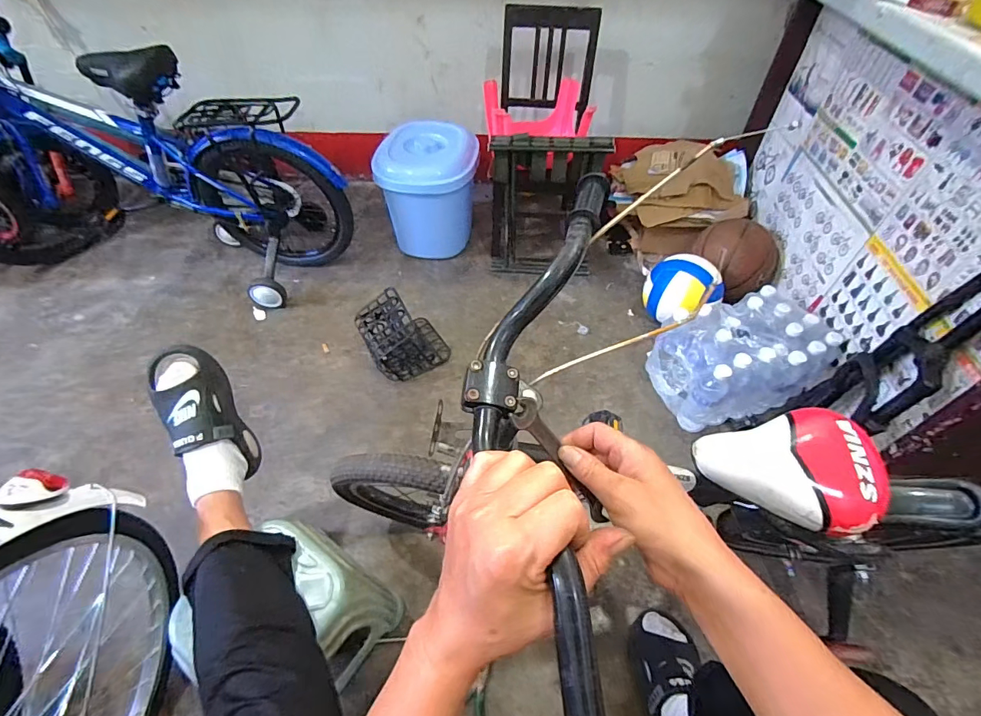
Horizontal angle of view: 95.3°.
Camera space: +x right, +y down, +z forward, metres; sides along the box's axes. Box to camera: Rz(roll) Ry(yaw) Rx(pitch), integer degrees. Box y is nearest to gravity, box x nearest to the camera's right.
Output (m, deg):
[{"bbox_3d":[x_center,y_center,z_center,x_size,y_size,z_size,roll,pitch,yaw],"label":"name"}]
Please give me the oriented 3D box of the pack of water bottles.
[{"bbox_3d":[0.614,-0.001,1.108,0.361,0.212,0.234,-16,53,-13],"label":"pack of water bottles"}]

